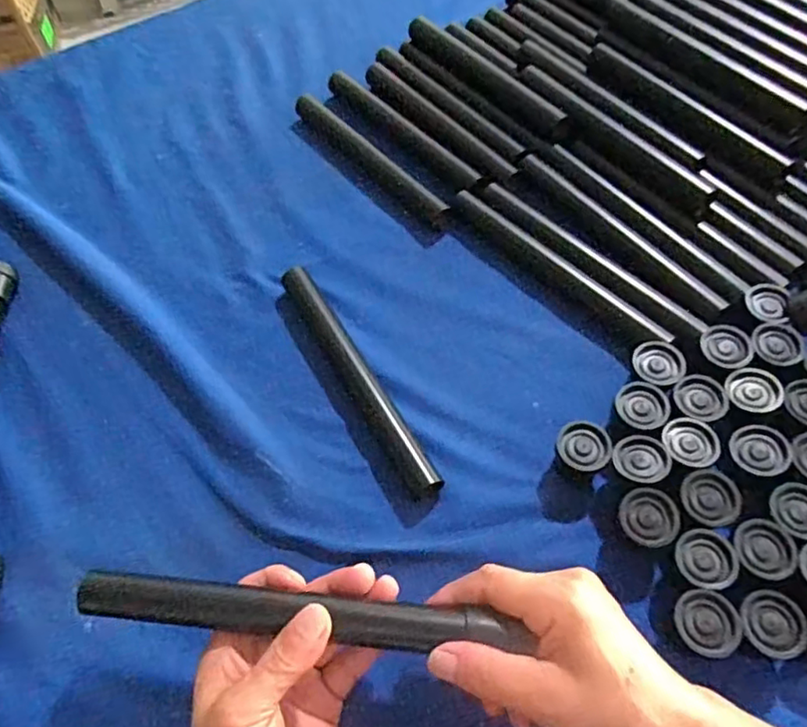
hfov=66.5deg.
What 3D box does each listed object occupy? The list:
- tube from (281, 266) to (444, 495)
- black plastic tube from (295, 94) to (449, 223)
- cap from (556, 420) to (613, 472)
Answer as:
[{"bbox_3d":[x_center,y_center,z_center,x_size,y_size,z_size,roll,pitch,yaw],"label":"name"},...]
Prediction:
[{"bbox_3d":[-0.037,0.006,0.473,0.023,0.016,0.220,-27,62,-15],"label":"tube"},{"bbox_3d":[-0.035,-0.198,0.592,0.026,0.023,0.205,-34,64,-19],"label":"black plastic tube"},{"bbox_3d":[0.122,0.062,0.425,0.035,0.033,0.034,0,58,0],"label":"cap"}]

